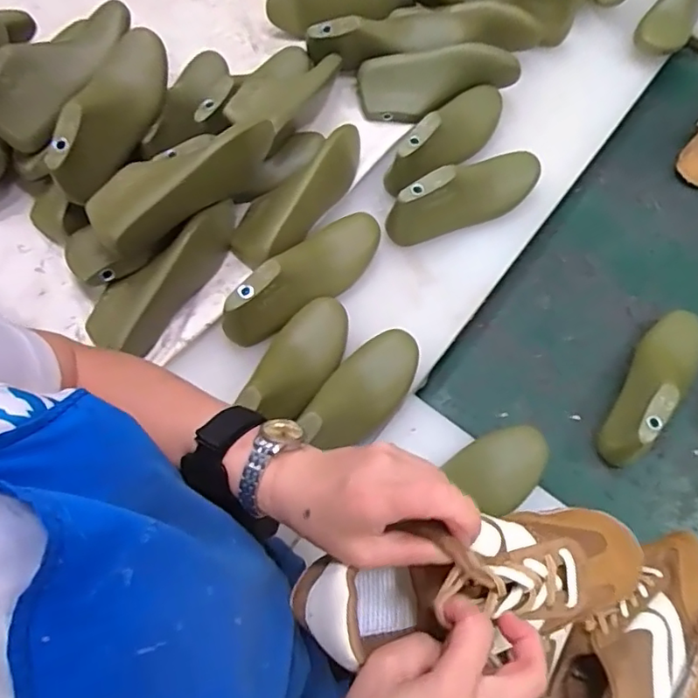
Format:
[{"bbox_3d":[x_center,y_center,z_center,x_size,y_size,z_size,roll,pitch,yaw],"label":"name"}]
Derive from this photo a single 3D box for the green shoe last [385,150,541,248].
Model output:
[{"bbox_3d":[0.158,-0.201,0.689,0.227,0.075,0.075,-36,72,-15],"label":"green shoe last"}]

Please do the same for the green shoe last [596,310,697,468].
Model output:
[{"bbox_3d":[0.368,0.038,0.648,0.066,0.081,0.222,39,72,14],"label":"green shoe last"}]

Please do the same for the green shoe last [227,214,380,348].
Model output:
[{"bbox_3d":[-0.044,-0.090,0.625,0.073,0.066,0.226,37,71,14],"label":"green shoe last"}]

